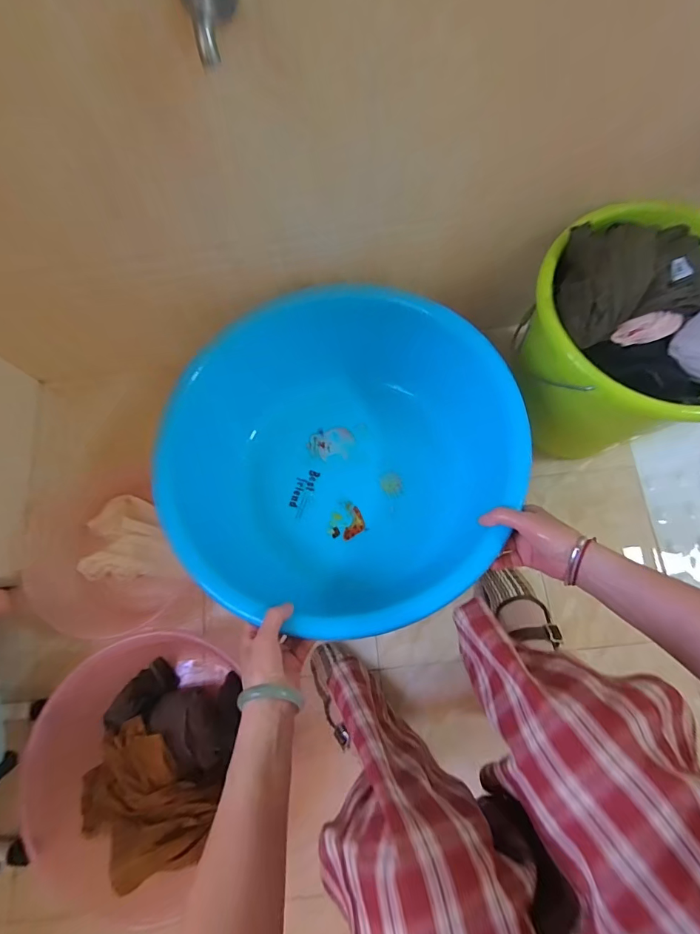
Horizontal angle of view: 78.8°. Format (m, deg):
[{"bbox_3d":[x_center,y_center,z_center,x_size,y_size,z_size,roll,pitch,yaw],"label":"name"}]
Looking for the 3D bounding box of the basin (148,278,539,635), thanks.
[{"bbox_3d":[-0.015,-0.015,0.643,0.469,0.187,0.469,-1,68,2],"label":"basin"}]

